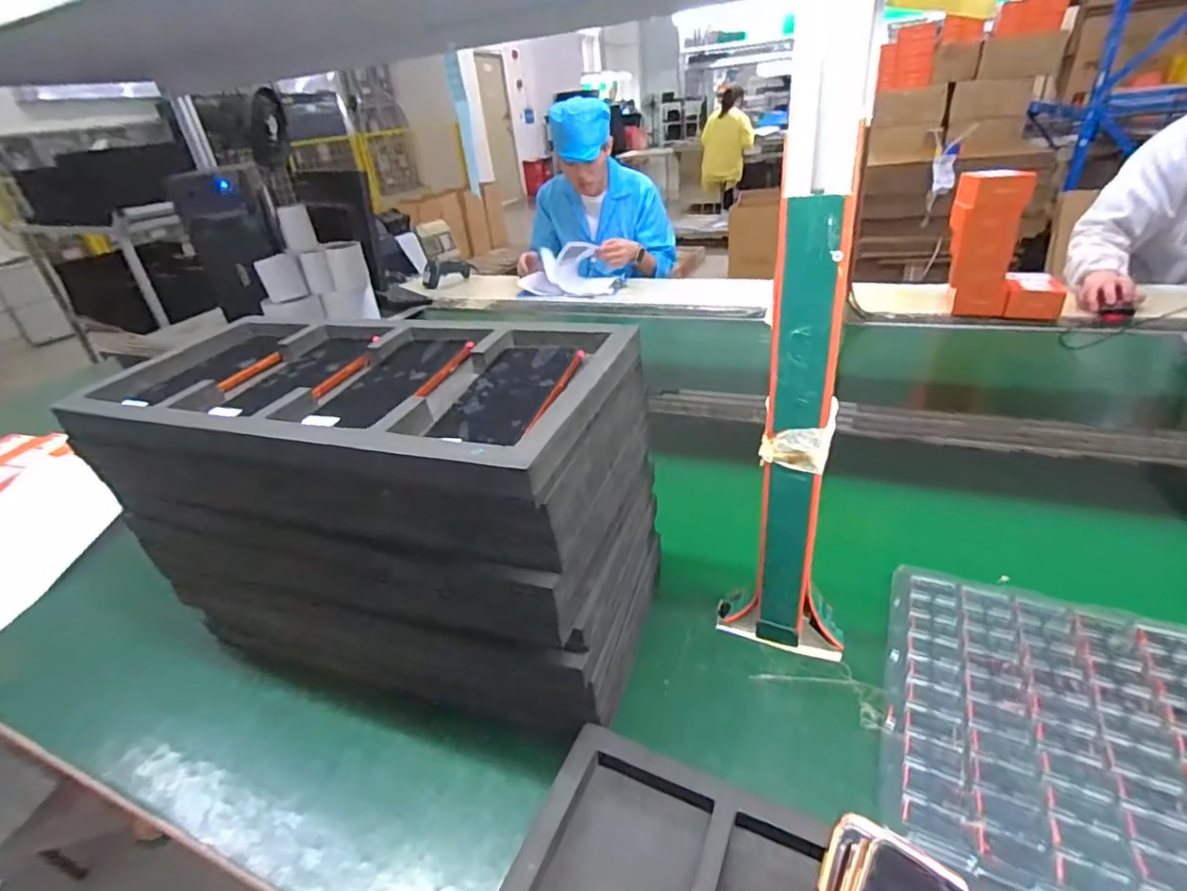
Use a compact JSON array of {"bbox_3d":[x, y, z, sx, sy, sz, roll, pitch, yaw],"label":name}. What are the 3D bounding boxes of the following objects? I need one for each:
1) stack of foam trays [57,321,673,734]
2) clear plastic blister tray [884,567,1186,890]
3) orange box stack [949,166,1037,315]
[{"bbox_3d":[-0.202,0.053,0.578,0.490,0.303,0.223,7,32,22],"label":"stack of foam trays"},{"bbox_3d":[0.470,0.246,0.428,0.441,0.013,0.298,10,33,25],"label":"clear plastic blister tray"},{"bbox_3d":[0.843,-0.433,1.244,0.123,0.286,0.109,7,34,23],"label":"orange box stack"}]

